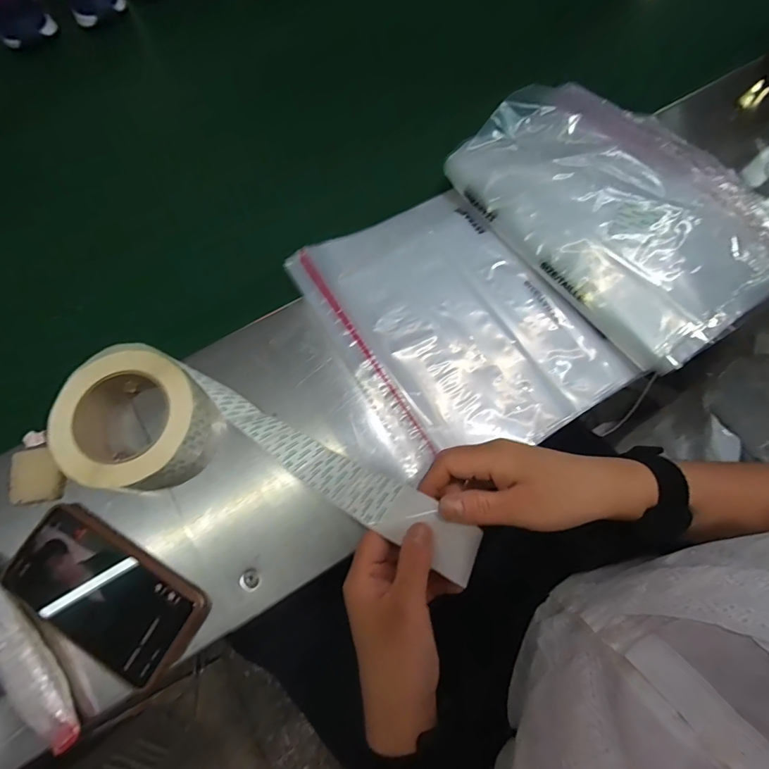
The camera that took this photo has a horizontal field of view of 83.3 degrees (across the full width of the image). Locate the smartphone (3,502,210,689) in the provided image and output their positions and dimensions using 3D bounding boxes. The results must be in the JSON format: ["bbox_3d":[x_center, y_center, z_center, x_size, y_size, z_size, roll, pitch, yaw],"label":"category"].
[{"bbox_3d":[-0.227,0.168,0.350,0.159,0.012,0.078,31,74,10],"label":"smartphone"}]

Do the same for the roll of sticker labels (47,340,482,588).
[{"bbox_3d":[-0.106,0.070,0.356,0.357,0.068,0.120,17,72,15],"label":"roll of sticker labels"}]

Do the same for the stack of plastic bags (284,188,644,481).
[{"bbox_3d":[0.062,-0.067,0.430,0.225,0.023,0.284,-29,72,-9],"label":"stack of plastic bags"}]

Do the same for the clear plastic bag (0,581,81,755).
[{"bbox_3d":[-0.280,0.208,0.331,0.029,0.014,0.150,-40,76,-12],"label":"clear plastic bag"}]

